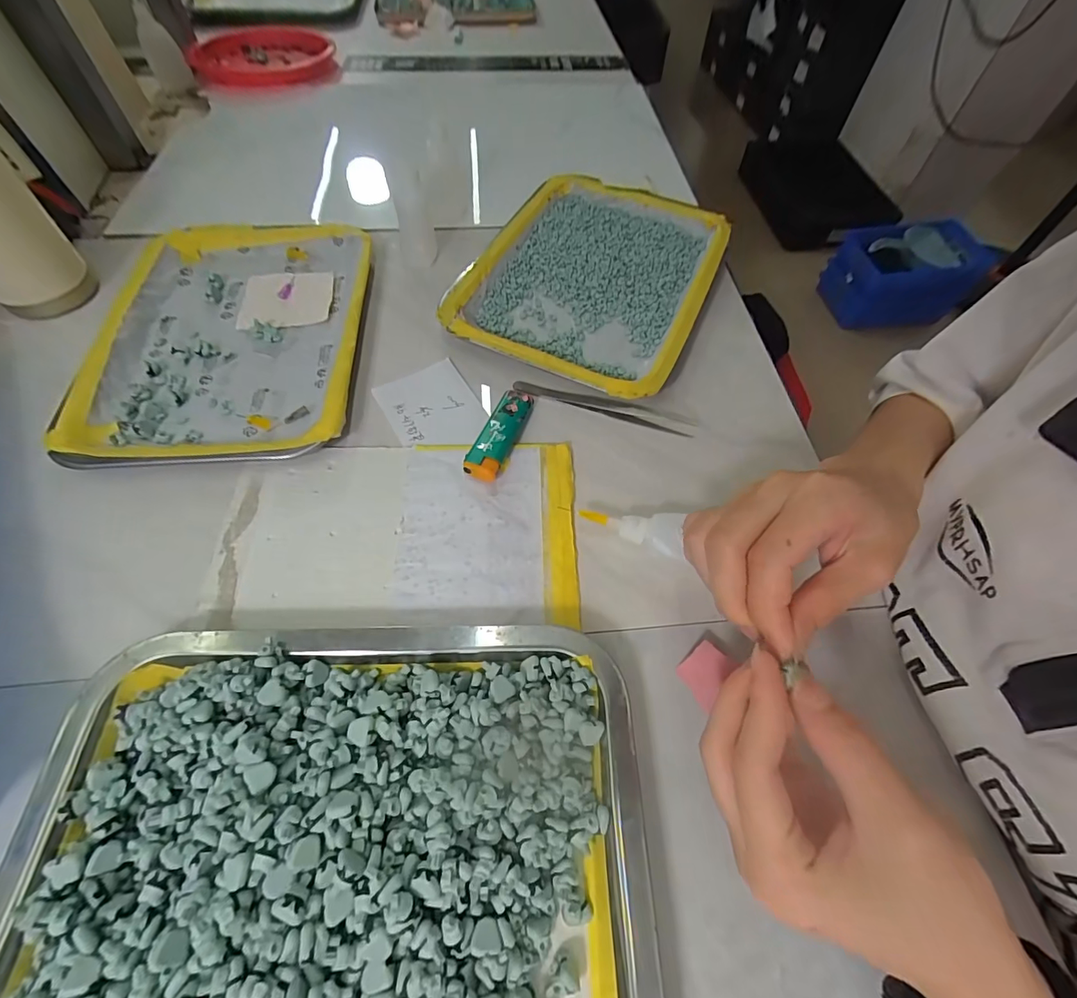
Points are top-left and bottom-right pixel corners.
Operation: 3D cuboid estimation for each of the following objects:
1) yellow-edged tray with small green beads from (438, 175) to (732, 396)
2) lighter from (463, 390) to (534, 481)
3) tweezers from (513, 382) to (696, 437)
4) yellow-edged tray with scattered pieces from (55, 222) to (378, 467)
[{"bbox_3d":[0.050,-0.197,0.414,0.184,0.024,0.263,22,61,11],"label":"yellow-edged tray with small green beads"},{"bbox_3d":[-0.026,-0.044,0.323,0.023,0.015,0.078,19,61,10],"label":"lighter"},{"bbox_3d":[0.046,-0.068,0.349,0.131,0.006,0.014,16,60,8],"label":"tweezers"},{"bbox_3d":[-0.235,-0.129,0.366,0.192,0.018,0.250,-3,59,-3],"label":"yellow-edged tray with scattered pieces"}]

